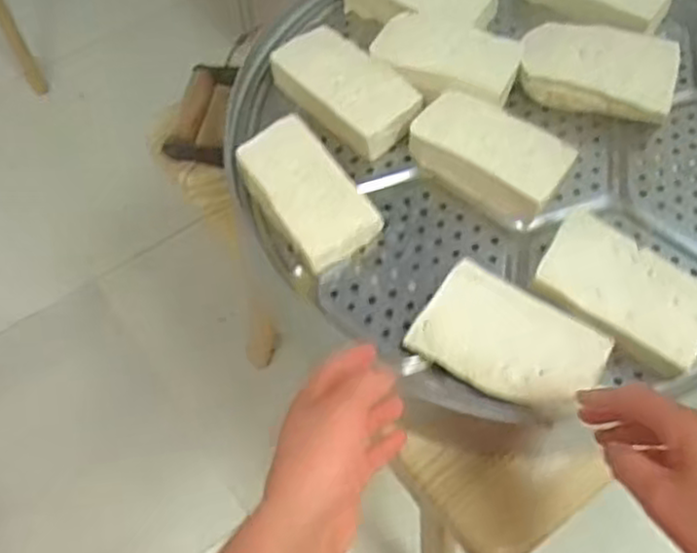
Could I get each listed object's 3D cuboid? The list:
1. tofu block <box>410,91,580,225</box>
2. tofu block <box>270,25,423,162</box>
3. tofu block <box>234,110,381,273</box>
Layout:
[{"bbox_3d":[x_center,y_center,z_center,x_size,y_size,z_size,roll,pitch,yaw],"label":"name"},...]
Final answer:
[{"bbox_3d":[0.129,-0.111,0.672,0.140,0.046,0.079,35,66,16],"label":"tofu block"},{"bbox_3d":[-0.001,-0.180,0.712,0.077,0.043,0.140,-39,70,-21],"label":"tofu block"},{"bbox_3d":[-0.039,-0.076,0.659,0.076,0.034,0.138,-29,66,-17],"label":"tofu block"}]

